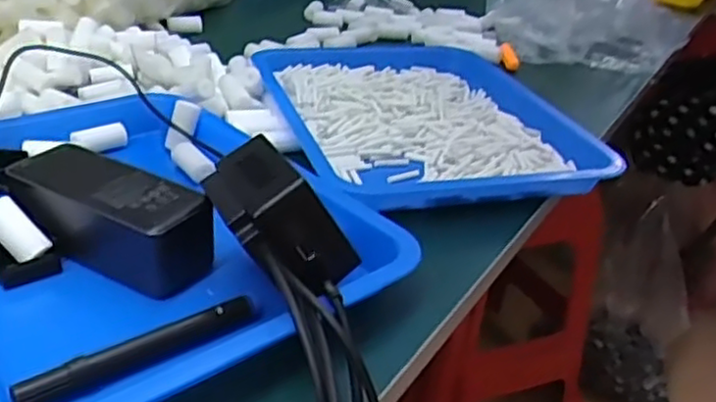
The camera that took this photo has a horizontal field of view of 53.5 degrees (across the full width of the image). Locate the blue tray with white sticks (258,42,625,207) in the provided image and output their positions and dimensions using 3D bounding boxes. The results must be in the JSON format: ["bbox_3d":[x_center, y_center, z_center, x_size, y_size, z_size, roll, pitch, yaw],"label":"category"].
[{"bbox_3d":[0.045,-0.092,0.679,0.248,0.033,0.358,-4,31,-19],"label":"blue tray with white sticks"}]

